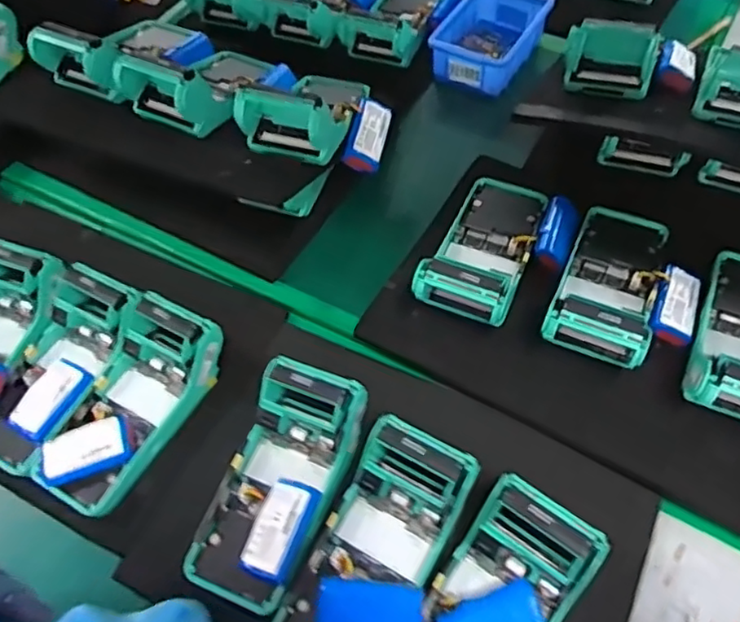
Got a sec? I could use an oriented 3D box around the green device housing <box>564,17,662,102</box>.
[{"bbox_3d":[0.222,-0.233,0.570,0.077,0.063,0.031,18,61,14],"label":"green device housing"}]

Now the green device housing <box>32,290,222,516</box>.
[{"bbox_3d":[-0.193,0.072,0.495,0.081,0.063,0.168,26,63,18],"label":"green device housing"}]

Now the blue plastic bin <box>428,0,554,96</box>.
[{"bbox_3d":[0.144,-0.323,0.737,0.097,0.060,0.144,27,63,18],"label":"blue plastic bin"}]

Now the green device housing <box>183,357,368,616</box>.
[{"bbox_3d":[-0.068,0.123,0.449,0.079,0.056,0.163,20,61,15],"label":"green device housing"}]

